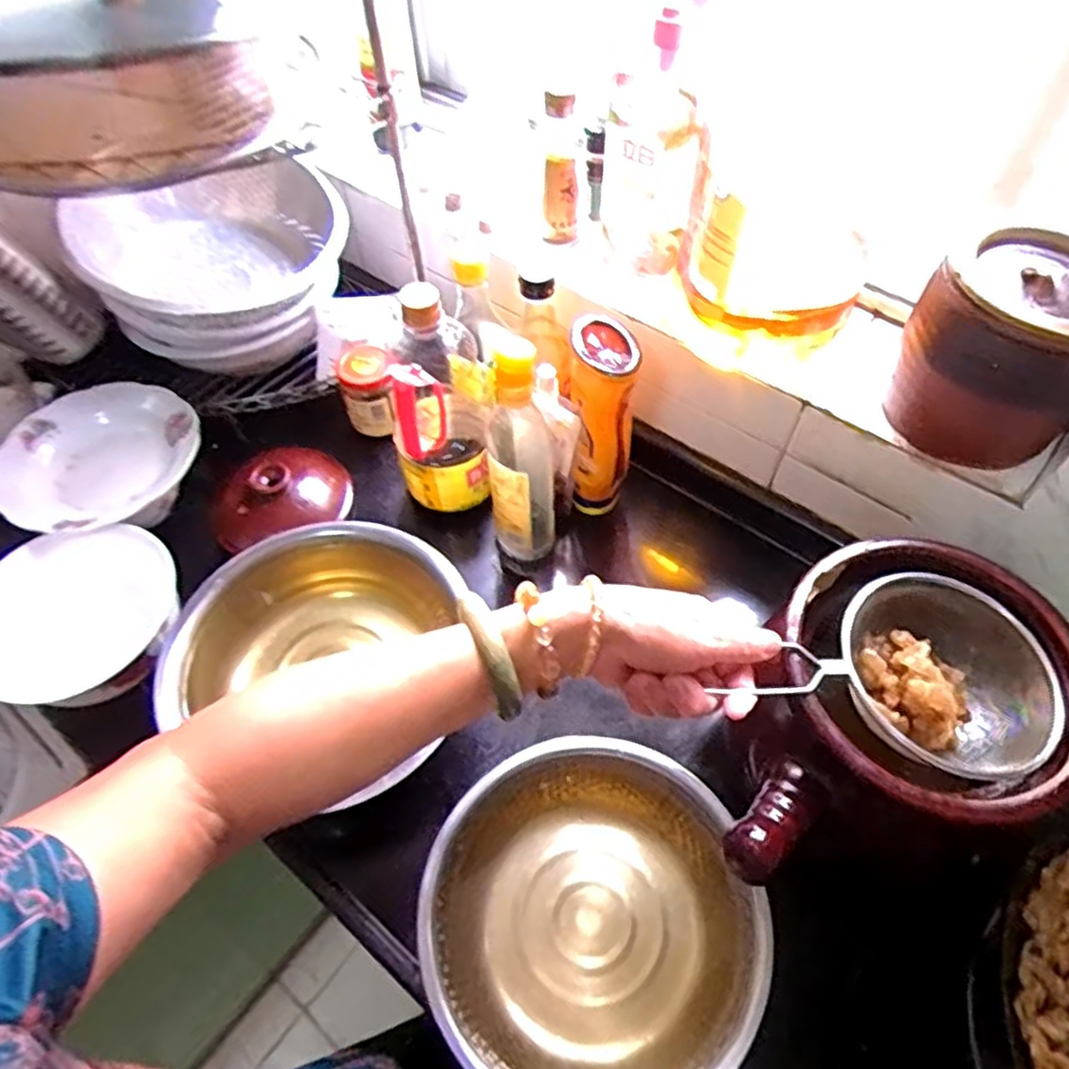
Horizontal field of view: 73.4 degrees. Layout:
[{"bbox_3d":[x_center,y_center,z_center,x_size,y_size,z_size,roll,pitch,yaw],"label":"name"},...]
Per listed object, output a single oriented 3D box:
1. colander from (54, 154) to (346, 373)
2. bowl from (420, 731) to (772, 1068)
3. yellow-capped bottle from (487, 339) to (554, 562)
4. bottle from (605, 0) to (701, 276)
[{"bbox_3d":[-0.334,-0.296,0.765,0.244,0.167,0.222,0,57,1],"label":"colander"},{"bbox_3d":[0.038,0.281,0.525,0.220,0.072,0.230,0,57,1],"label":"bowl"},{"bbox_3d":[-0.009,-0.071,0.659,0.064,0.265,0.075,-2,57,0],"label":"yellow-capped bottle"},{"bbox_3d":[0.106,-0.335,0.613,0.064,0.230,0.073,-13,57,-8],"label":"bottle"}]

